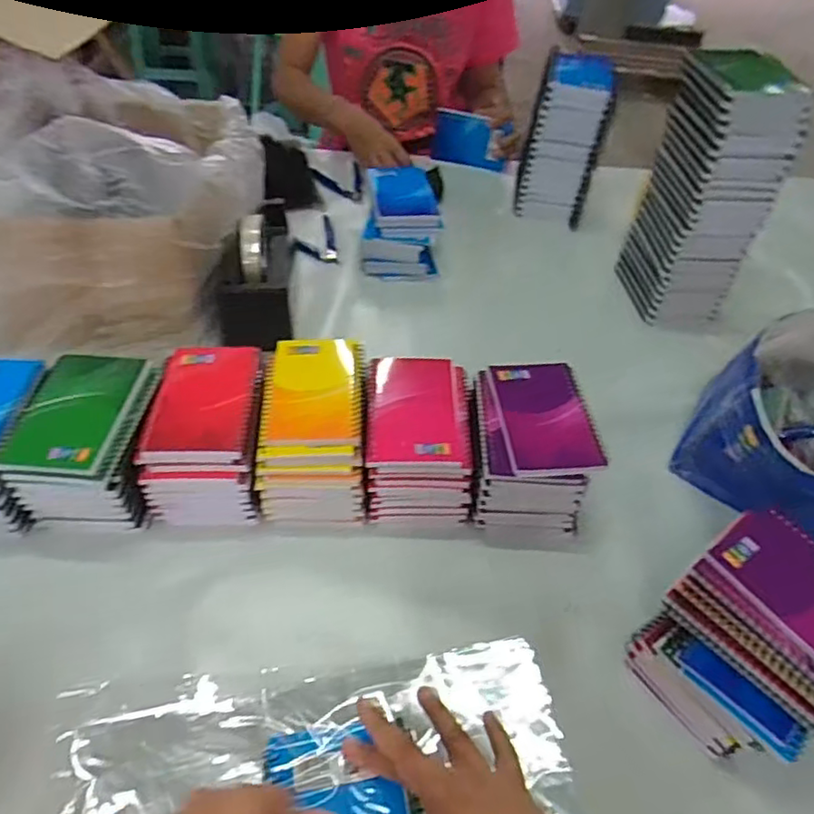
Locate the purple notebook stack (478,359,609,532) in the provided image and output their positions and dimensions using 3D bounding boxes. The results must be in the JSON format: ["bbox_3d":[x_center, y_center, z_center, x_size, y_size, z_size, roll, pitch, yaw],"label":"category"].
[{"bbox_3d":[0.109,0.036,0.574,0.105,0.094,0.139,2,47,-4],"label":"purple notebook stack"}]

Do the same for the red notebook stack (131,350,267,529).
[{"bbox_3d":[-0.178,0.022,0.571,0.091,0.087,0.146,2,47,-4],"label":"red notebook stack"}]

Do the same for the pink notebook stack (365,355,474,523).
[{"bbox_3d":[0.009,0.029,0.583,0.094,0.084,0.138,2,47,-4],"label":"pink notebook stack"}]

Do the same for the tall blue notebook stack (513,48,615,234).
[{"bbox_3d":[0.229,-0.396,0.917,0.107,0.188,0.149,13,47,6],"label":"tall blue notebook stack"}]

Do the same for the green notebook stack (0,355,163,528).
[{"bbox_3d":[-0.273,0.027,0.552,0.100,0.086,0.145,0,47,-6],"label":"green notebook stack"}]

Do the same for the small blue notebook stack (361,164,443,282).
[{"bbox_3d":[-0.014,-0.250,0.839,0.101,0.081,0.153,-2,47,-8],"label":"small blue notebook stack"}]

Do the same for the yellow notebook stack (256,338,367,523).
[{"bbox_3d":[-0.086,0.023,0.583,0.089,0.086,0.154,0,47,-6],"label":"yellow notebook stack"}]

